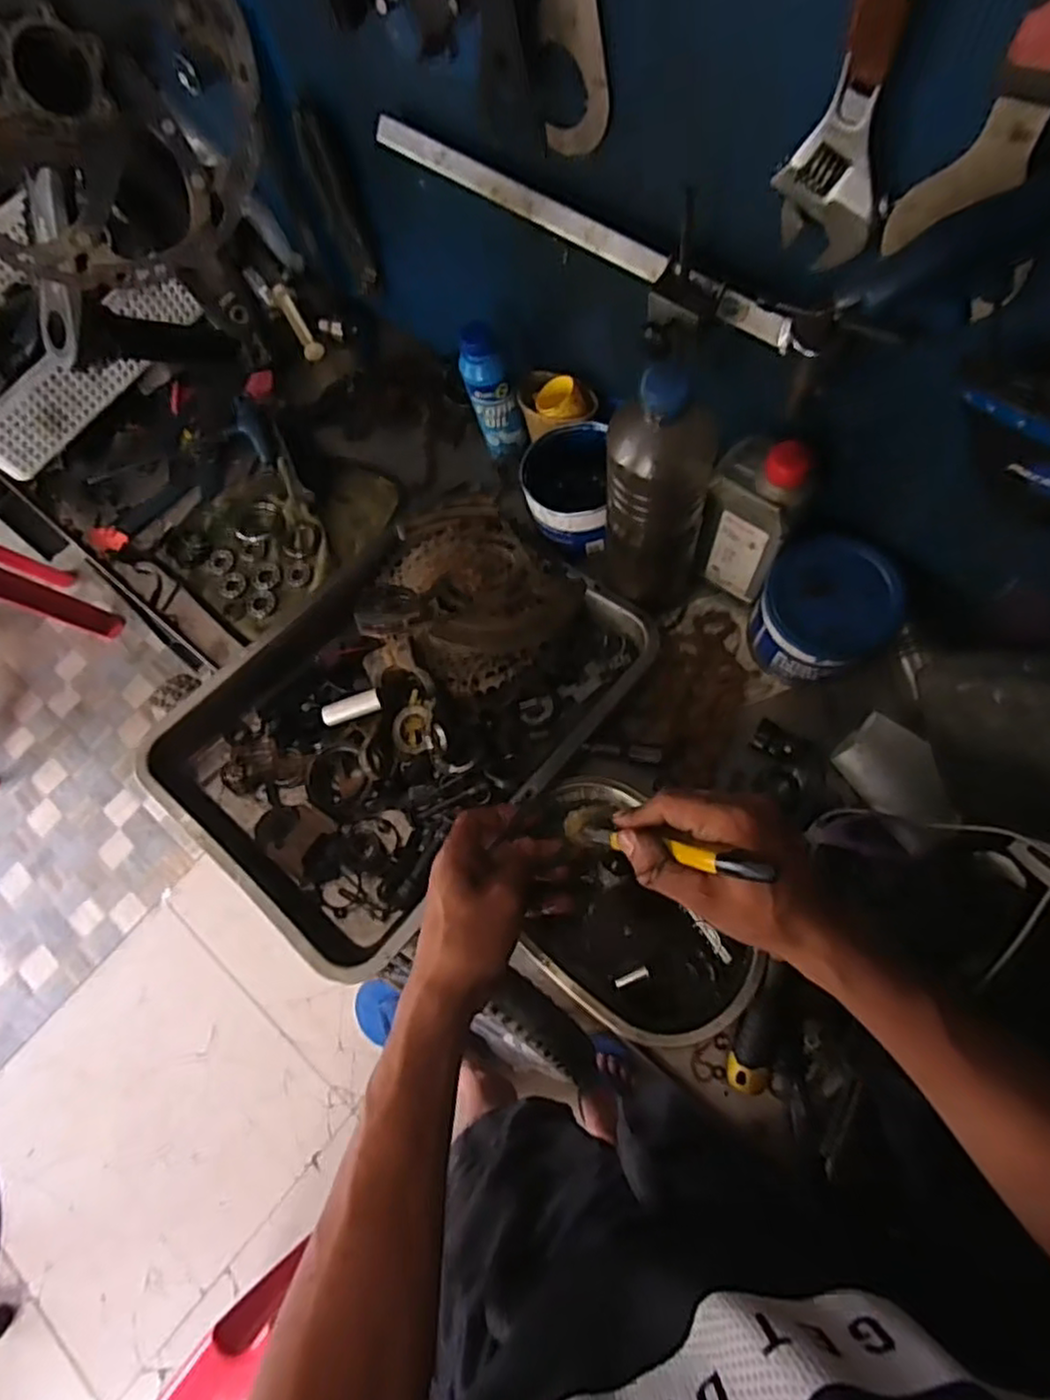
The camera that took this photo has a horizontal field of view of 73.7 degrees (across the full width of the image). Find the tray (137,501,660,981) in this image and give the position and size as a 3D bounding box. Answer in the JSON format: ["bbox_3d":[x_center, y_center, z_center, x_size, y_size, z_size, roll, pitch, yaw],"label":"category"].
[{"bbox_3d":[-0.104,0.002,0.617,0.292,0.076,0.389,39,78,18],"label":"tray"}]

